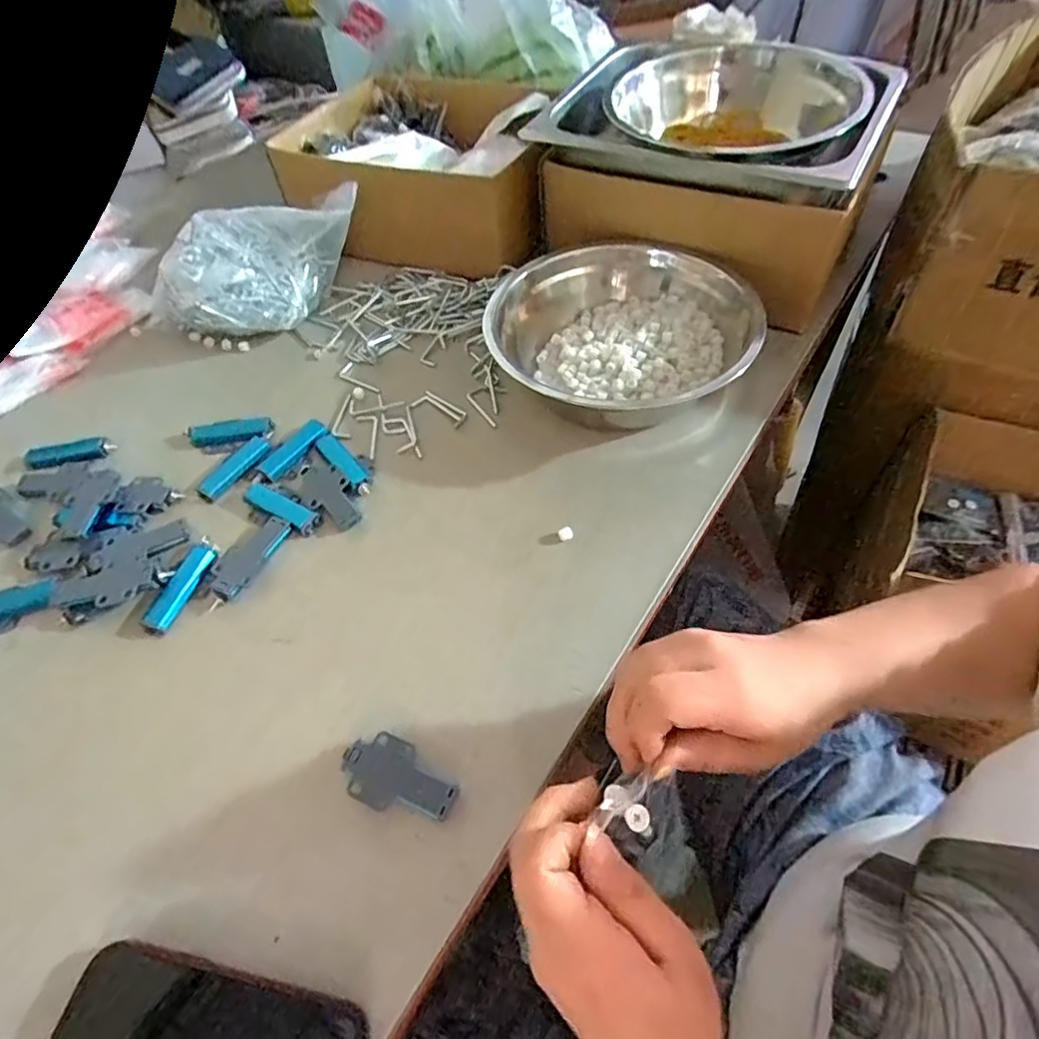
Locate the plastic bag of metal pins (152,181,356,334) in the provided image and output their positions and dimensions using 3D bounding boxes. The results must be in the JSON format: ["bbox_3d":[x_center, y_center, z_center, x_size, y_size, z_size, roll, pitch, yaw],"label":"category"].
[{"bbox_3d":[-0.304,-0.281,0.658,0.250,0.108,0.109,-10,53,-3],"label":"plastic bag of metal pins"}]

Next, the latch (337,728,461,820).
[{"bbox_3d":[-0.077,0.167,0.368,0.075,0.016,0.041,19,57,18],"label":"latch"}]

